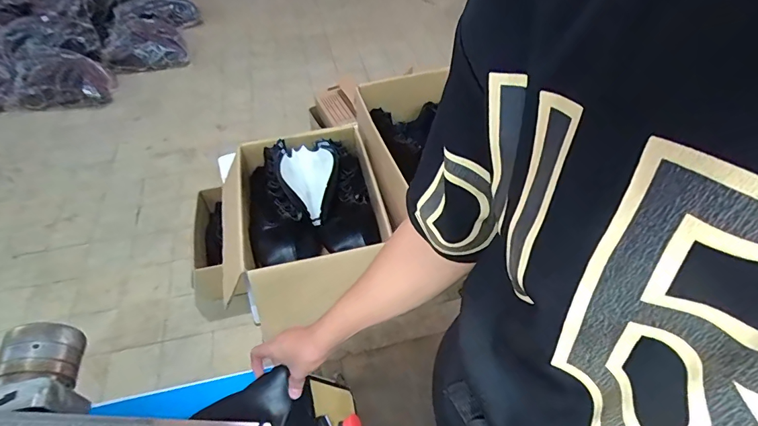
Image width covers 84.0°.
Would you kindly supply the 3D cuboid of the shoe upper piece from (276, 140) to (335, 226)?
[{"bbox_3d":[-0.157,-0.084,0.969,0.112,0.153,0.155,-10,50,-8],"label":"shoe upper piece"}]

